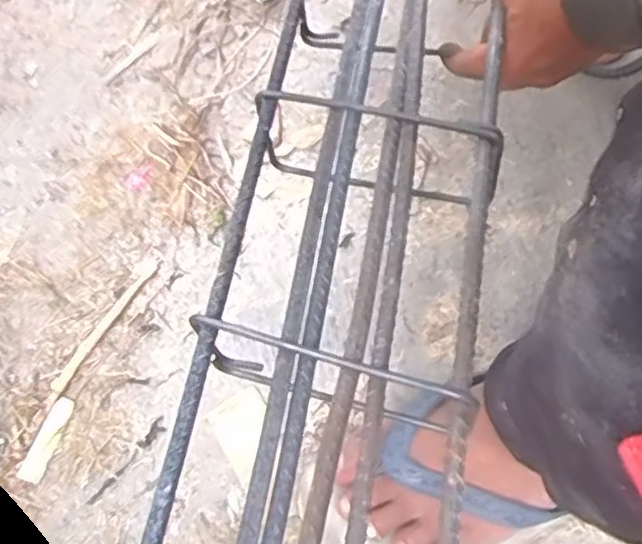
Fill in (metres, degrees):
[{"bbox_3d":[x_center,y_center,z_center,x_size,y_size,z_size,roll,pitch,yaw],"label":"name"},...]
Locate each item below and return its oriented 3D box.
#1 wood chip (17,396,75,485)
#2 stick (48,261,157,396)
[{"bbox_3d":[-0.198,0.121,0.506,0.016,0.004,0.063,18,66,9],"label":"wood chip"},{"bbox_3d":[-0.169,0.041,0.547,0.011,0.006,0.122,27,67,13],"label":"stick"}]

